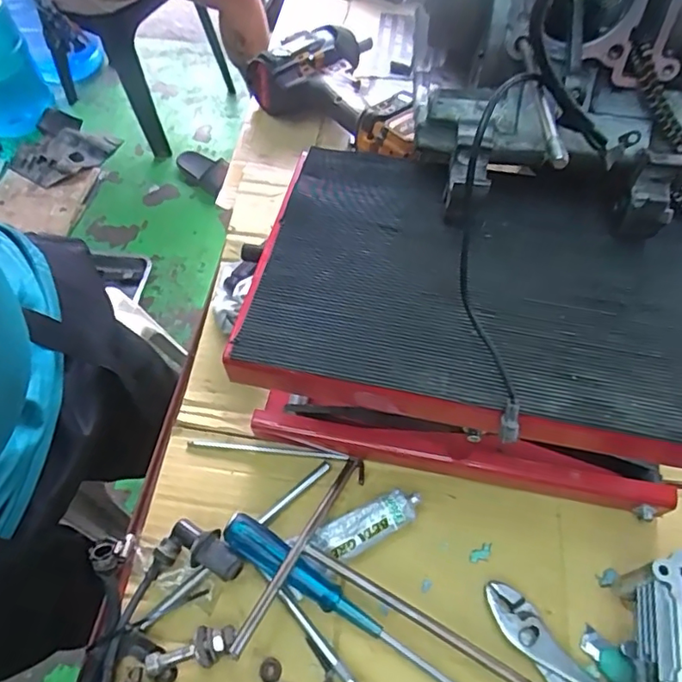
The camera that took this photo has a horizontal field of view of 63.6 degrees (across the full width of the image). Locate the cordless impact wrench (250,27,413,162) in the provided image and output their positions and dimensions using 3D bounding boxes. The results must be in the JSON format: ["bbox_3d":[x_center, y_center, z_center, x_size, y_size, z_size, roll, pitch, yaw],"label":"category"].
[{"bbox_3d":[0.031,-0.323,0.699,0.245,0.068,0.162,36,66,20],"label":"cordless impact wrench"}]

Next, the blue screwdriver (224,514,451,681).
[{"bbox_3d":[0.031,0.217,0.416,0.283,0.025,0.026,27,64,16],"label":"blue screwdriver"}]

